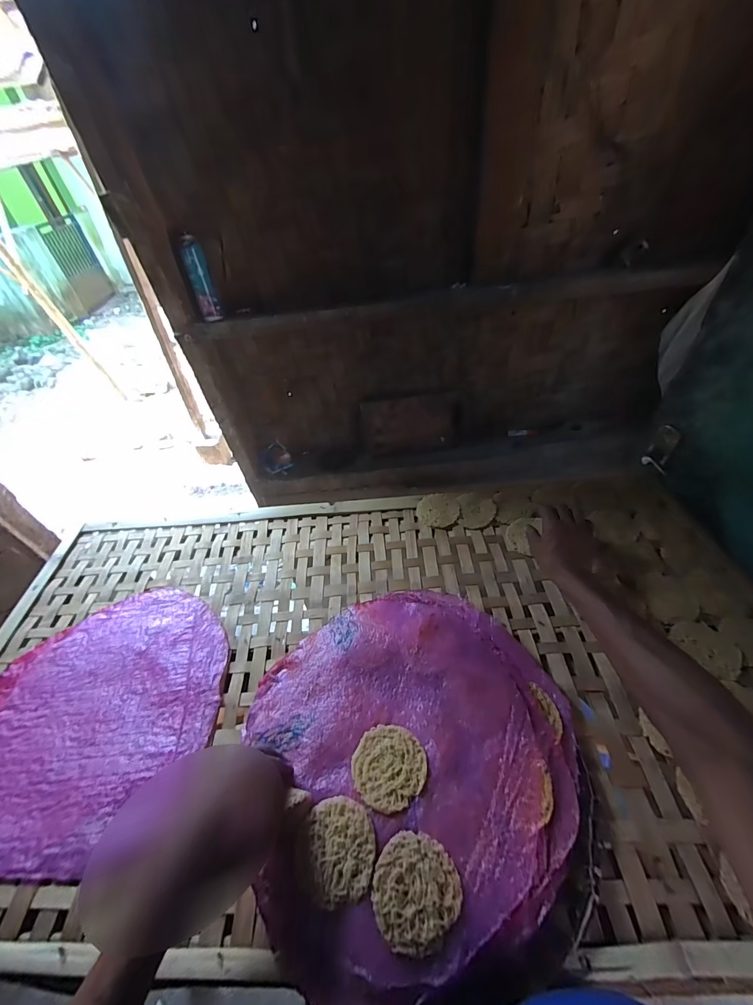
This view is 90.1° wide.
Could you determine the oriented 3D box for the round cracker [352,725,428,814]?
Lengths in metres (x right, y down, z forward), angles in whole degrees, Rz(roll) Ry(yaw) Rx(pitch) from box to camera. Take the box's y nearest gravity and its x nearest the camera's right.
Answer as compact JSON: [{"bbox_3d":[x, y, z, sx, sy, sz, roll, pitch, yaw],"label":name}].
[{"bbox_3d":[0.013,0.288,0.413,0.077,0.012,0.077,-4,45,4],"label":"round cracker"}]

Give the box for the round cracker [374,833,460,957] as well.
[{"bbox_3d":[0.035,0.350,0.341,0.076,0.009,0.073,-4,45,4],"label":"round cracker"}]

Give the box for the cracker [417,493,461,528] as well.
[{"bbox_3d":[0.122,0.016,0.737,0.079,0.016,0.075,-4,45,4],"label":"cracker"}]

